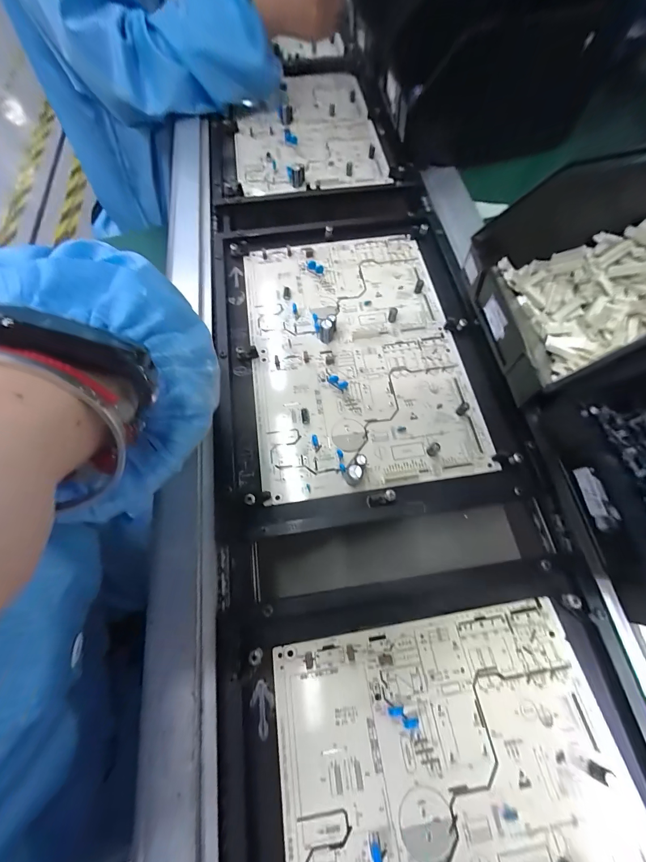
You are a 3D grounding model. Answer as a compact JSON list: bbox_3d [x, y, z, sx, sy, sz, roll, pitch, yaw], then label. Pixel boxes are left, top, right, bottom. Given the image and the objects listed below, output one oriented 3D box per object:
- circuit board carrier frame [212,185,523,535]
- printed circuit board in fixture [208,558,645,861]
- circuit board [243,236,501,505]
[{"bbox_3d":[0.018,-0.108,0.319,0.248,0.018,0.377,-7,66,-3],"label":"circuit board carrier frame"},{"bbox_3d":[0.073,0.245,0.152,0.262,0.025,0.306,-7,66,-3],"label":"printed circuit board in fixture"},{"bbox_3d":[0.029,-0.084,0.310,0.194,0.017,0.281,-8,66,-3],"label":"circuit board"}]

